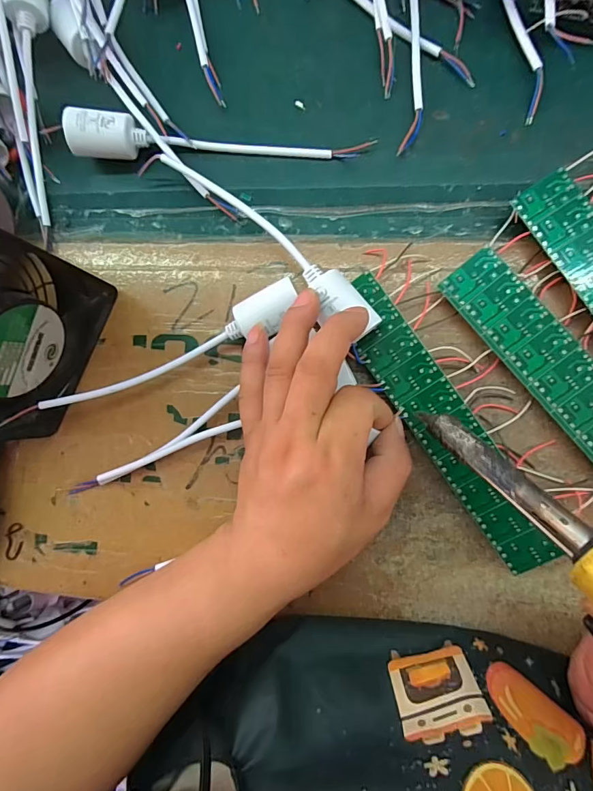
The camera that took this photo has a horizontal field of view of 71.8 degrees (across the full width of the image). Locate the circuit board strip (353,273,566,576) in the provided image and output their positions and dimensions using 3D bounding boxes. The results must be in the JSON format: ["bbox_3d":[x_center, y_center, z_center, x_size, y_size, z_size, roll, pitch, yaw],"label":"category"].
[{"bbox_3d":[0.089,0.016,0.252,0.036,0.004,0.198,-35,84,17],"label":"circuit board strip"}]

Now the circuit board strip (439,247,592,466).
[{"bbox_3d":[0.169,-0.002,0.248,0.040,0.016,0.199,-39,83,5],"label":"circuit board strip"}]

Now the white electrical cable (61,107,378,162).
[{"bbox_3d":[-0.055,-0.180,0.281,0.207,0.032,0.026,2,88,8],"label":"white electrical cable"}]

